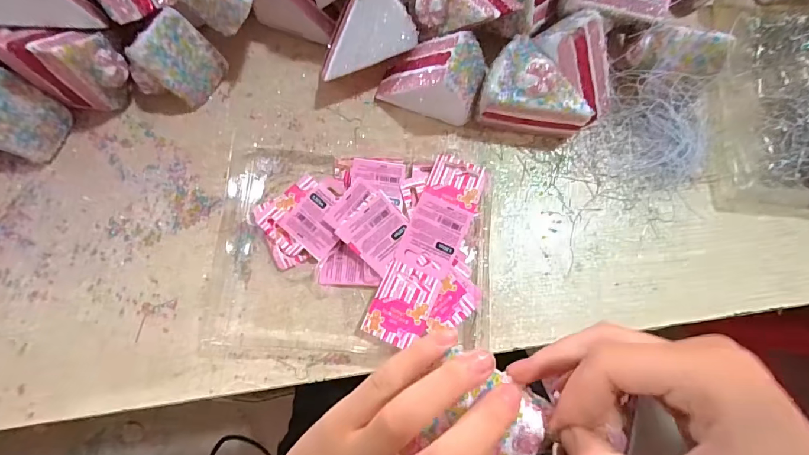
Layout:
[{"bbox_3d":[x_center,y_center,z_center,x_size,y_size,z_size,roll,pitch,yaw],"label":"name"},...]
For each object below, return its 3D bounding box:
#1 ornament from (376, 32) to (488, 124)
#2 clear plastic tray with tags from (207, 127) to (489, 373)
[{"bbox_3d":[0.021,-0.127,0.346,0.086,0.064,0.058,17,78,3],"label":"ornament"},{"bbox_3d":[-0.041,0.017,0.332,0.225,0.023,0.178,5,77,0],"label":"clear plastic tray with tags"}]

